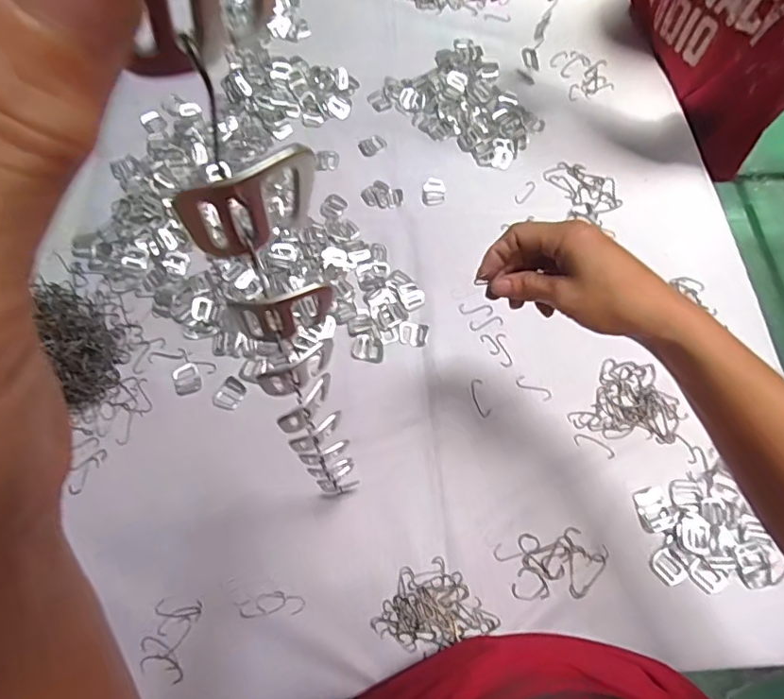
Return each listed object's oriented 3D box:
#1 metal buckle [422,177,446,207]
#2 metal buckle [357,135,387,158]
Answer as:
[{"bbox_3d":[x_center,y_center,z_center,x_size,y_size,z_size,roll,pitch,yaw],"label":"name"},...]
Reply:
[{"bbox_3d":[0.052,-0.194,0.647,0.027,0.004,0.042,3,66,1],"label":"metal buckle"},{"bbox_3d":[-0.025,-0.261,0.674,0.034,0.004,0.027,-26,69,-11],"label":"metal buckle"}]

